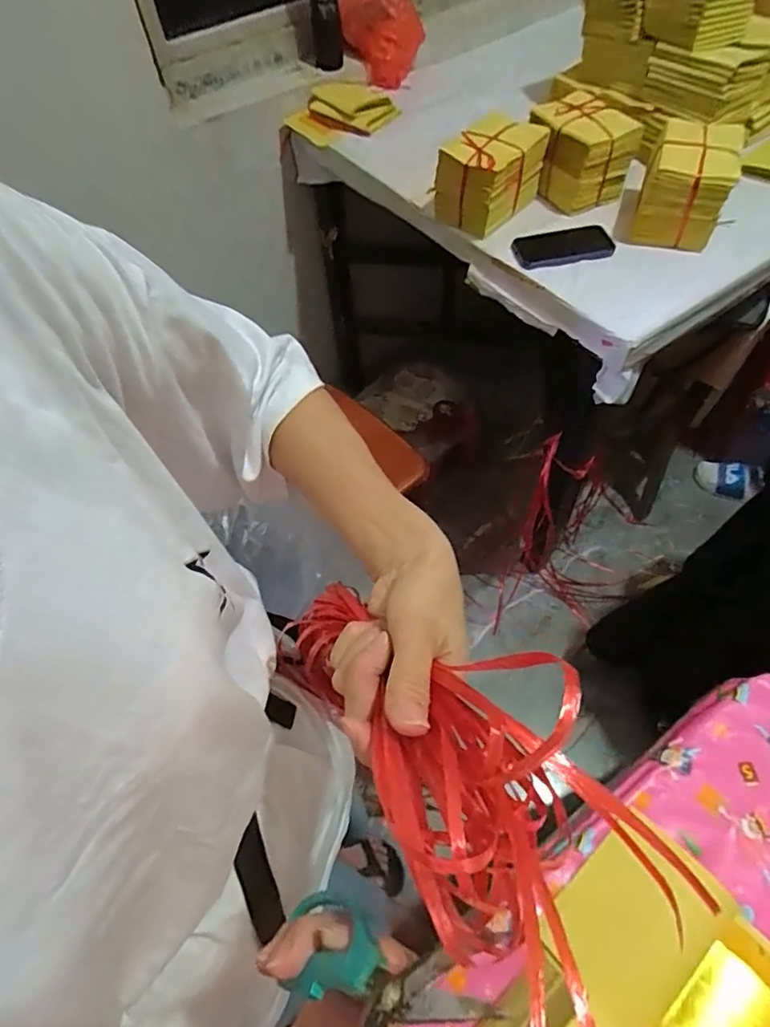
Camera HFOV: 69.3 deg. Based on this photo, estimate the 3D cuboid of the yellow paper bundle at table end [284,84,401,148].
[{"bbox_3d":[-0.114,-0.903,1.262,0.257,0.086,0.092,16,58,27],"label":"yellow paper bundle at table end"}]

